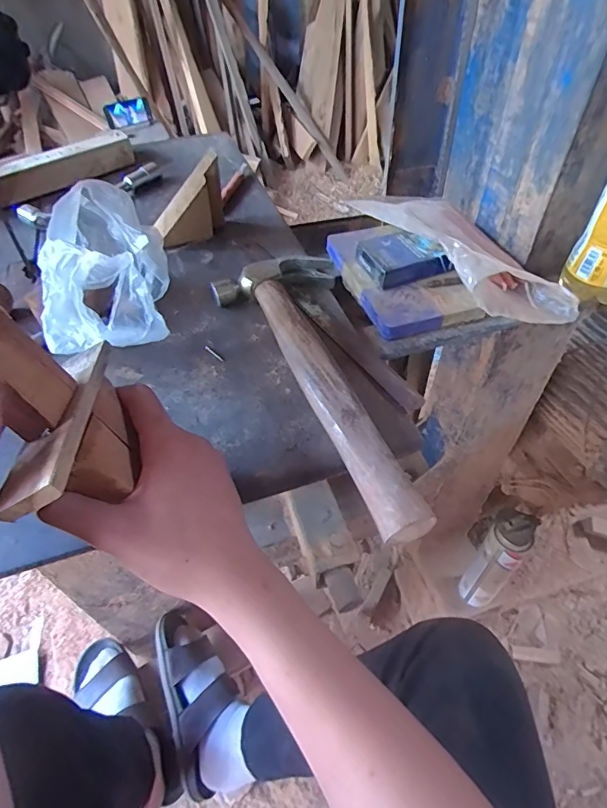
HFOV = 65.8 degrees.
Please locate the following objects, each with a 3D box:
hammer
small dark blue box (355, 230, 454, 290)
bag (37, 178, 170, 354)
[{"bbox_3d":[0.035,-0.034,0.400,0.117,0.030,0.307,-21,54,-19],"label":"hammer"},{"bbox_3d":[0.103,-0.153,0.488,0.082,0.023,0.063,-18,51,-15],"label":"small dark blue box"},{"bbox_3d":[-0.177,-0.131,0.425,0.092,0.084,0.178,-4,49,-3],"label":"bag"}]

